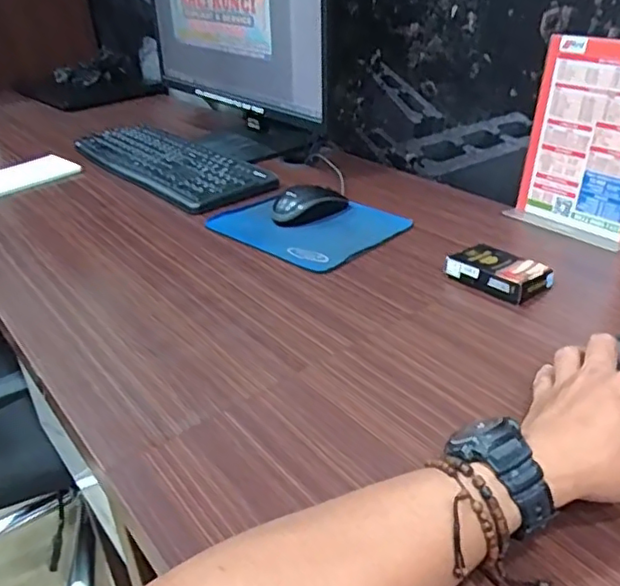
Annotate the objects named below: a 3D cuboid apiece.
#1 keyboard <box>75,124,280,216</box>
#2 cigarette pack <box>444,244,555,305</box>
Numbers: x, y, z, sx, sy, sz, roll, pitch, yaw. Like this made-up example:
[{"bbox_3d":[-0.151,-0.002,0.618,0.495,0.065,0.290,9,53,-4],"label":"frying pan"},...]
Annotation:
[{"bbox_3d":[-0.235,-0.213,0.986,0.165,0.025,0.450,-25,36,-29],"label":"keyboard"},{"bbox_3d":[0.196,-0.023,0.628,0.066,0.024,0.090,-29,39,-34],"label":"cigarette pack"}]

